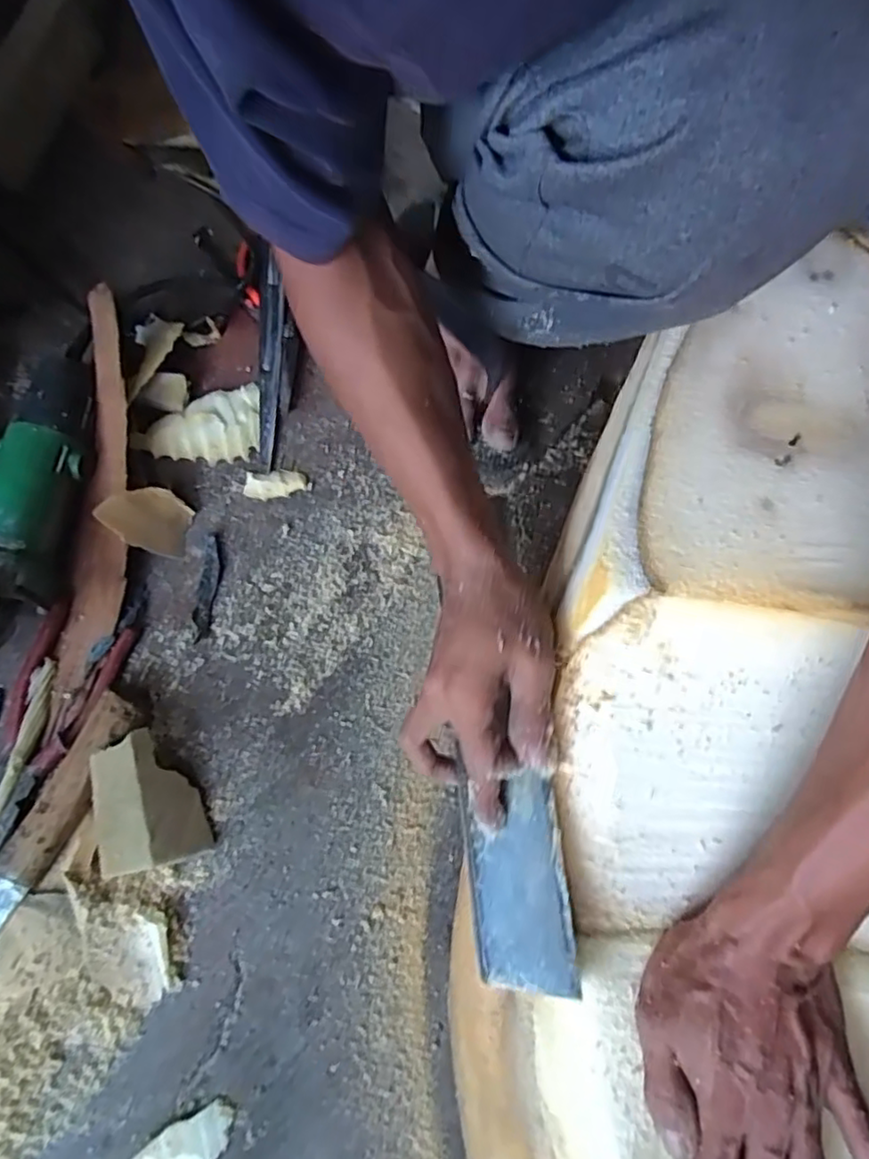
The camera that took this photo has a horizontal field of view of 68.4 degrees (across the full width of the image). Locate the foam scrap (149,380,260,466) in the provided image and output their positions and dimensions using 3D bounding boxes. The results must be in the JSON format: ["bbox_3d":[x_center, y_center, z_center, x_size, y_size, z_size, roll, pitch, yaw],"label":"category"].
[{"bbox_3d":[-0.201,-0.134,0.560,0.094,0.010,0.067,-11,76,-4],"label":"foam scrap"}]

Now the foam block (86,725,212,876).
[{"bbox_3d":[-0.212,0.163,0.475,0.067,0.037,0.093,-14,76,-5],"label":"foam block"}]

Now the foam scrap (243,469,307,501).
[{"bbox_3d":[-0.140,-0.084,0.562,0.052,0.004,0.024,-6,76,-3],"label":"foam scrap"}]

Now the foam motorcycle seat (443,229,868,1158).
[{"bbox_3d":[0.177,0.121,0.376,0.263,0.120,0.682,13,82,2],"label":"foam motorcycle seat"}]

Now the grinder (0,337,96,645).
[{"bbox_3d":[-0.321,-0.061,0.502,0.074,0.086,0.282,15,76,0],"label":"grinder"}]

